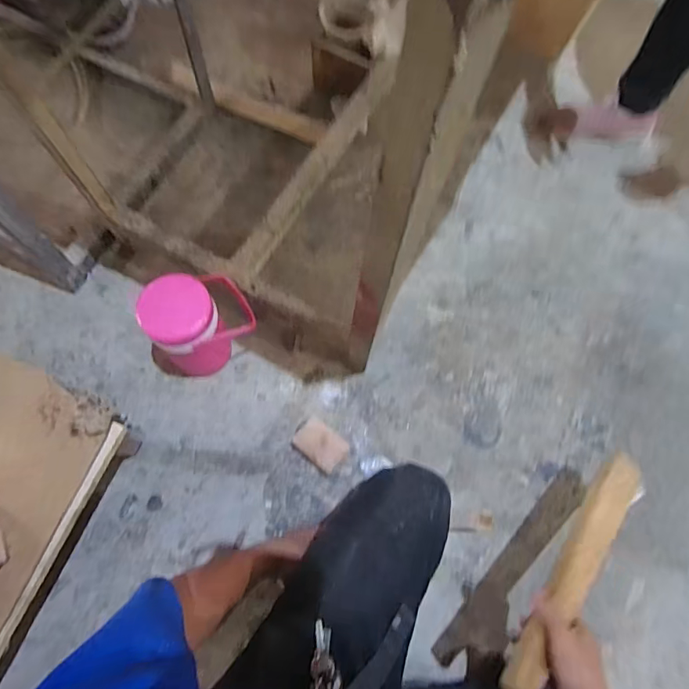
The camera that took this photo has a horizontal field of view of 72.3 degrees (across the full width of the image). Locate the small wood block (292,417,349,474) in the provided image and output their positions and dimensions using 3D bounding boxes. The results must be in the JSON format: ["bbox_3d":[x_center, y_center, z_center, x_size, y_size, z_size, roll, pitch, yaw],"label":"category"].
[{"bbox_3d":[-0.037,0.173,0.803,0.091,0.051,0.060,39,73,11],"label":"small wood block"}]

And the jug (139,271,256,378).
[{"bbox_3d":[-0.233,-0.034,0.784,0.152,0.210,0.113,-30,74,-13],"label":"jug"}]

